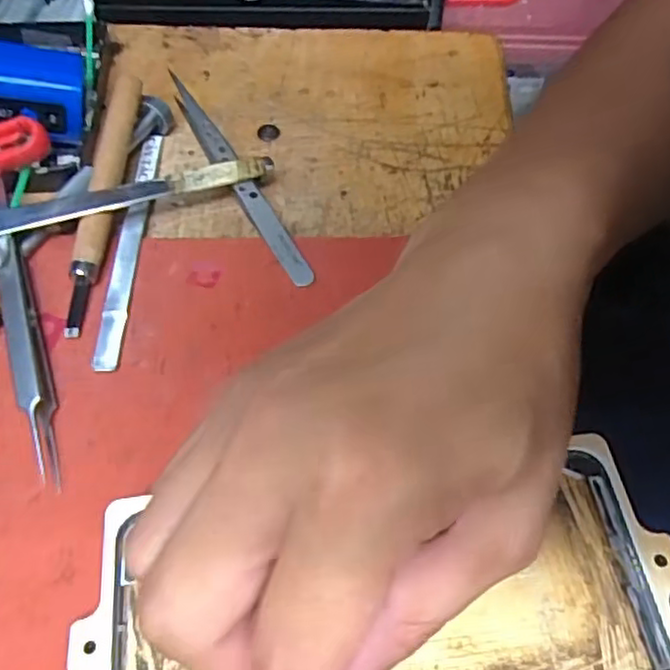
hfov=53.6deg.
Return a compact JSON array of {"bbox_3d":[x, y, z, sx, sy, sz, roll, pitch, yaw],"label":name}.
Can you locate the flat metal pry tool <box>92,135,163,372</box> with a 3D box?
[{"bbox_3d":[-0.085,-0.041,0.274,0.009,0.004,0.125,0,58,-1],"label":"flat metal pry tool"}]

